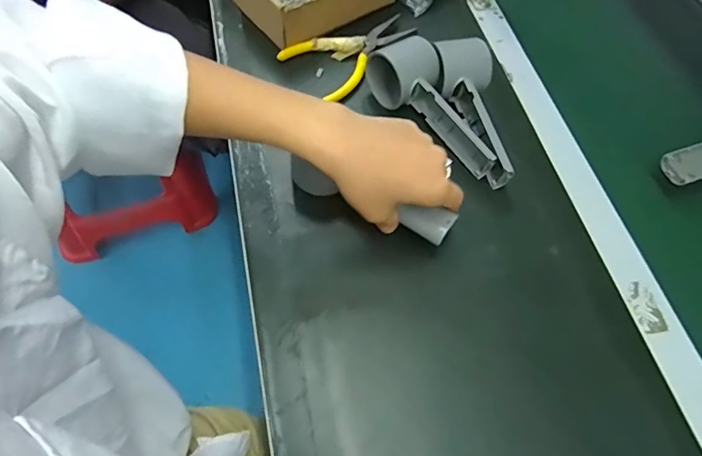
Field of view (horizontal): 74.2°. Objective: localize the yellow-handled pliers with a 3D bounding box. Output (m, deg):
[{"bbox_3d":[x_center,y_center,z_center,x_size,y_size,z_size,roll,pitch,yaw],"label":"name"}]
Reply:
[{"bbox_3d":[0.005,-0.196,0.505,0.144,0.013,0.083,-36,70,-22],"label":"yellow-handled pliers"}]

